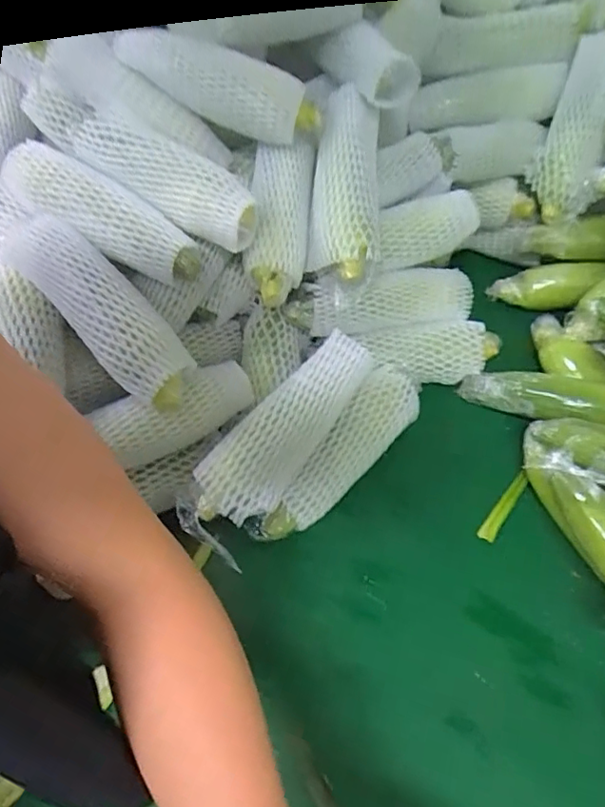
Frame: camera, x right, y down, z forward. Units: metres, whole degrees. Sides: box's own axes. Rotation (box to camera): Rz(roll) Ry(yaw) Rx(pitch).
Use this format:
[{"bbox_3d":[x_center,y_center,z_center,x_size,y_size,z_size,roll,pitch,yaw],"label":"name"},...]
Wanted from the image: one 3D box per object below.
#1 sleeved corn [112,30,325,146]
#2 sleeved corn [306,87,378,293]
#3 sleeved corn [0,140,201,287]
[{"bbox_3d":[-0.084,-0.337,0.601,0.211,0.065,0.046,22,56,1],"label":"sleeved corn"},{"bbox_3d":[0.046,-0.235,0.605,0.071,0.051,0.215,2,77,4],"label":"sleeved corn"},{"bbox_3d":[-0.201,-0.188,0.564,0.226,0.051,0.063,33,60,5],"label":"sleeved corn"}]

